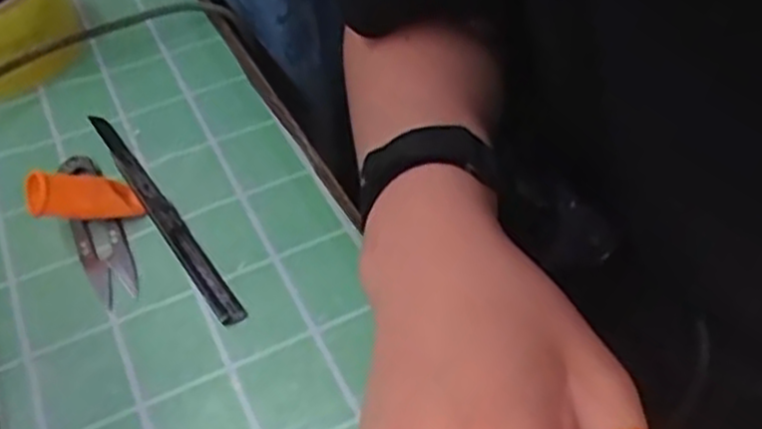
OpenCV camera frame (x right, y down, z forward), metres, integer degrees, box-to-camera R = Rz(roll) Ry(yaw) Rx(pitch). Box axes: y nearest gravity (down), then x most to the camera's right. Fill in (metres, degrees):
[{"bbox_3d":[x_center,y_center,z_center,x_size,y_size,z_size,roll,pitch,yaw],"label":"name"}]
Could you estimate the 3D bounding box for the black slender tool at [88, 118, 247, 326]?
[{"bbox_3d":[-0.110,-0.004,0.392,0.013,0.014,0.158,-28,50,-21],"label":"black slender tool"}]

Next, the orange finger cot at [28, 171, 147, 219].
[{"bbox_3d":[-0.142,-0.008,0.385,0.013,0.019,0.059,35,16,32],"label":"orange finger cot"}]

